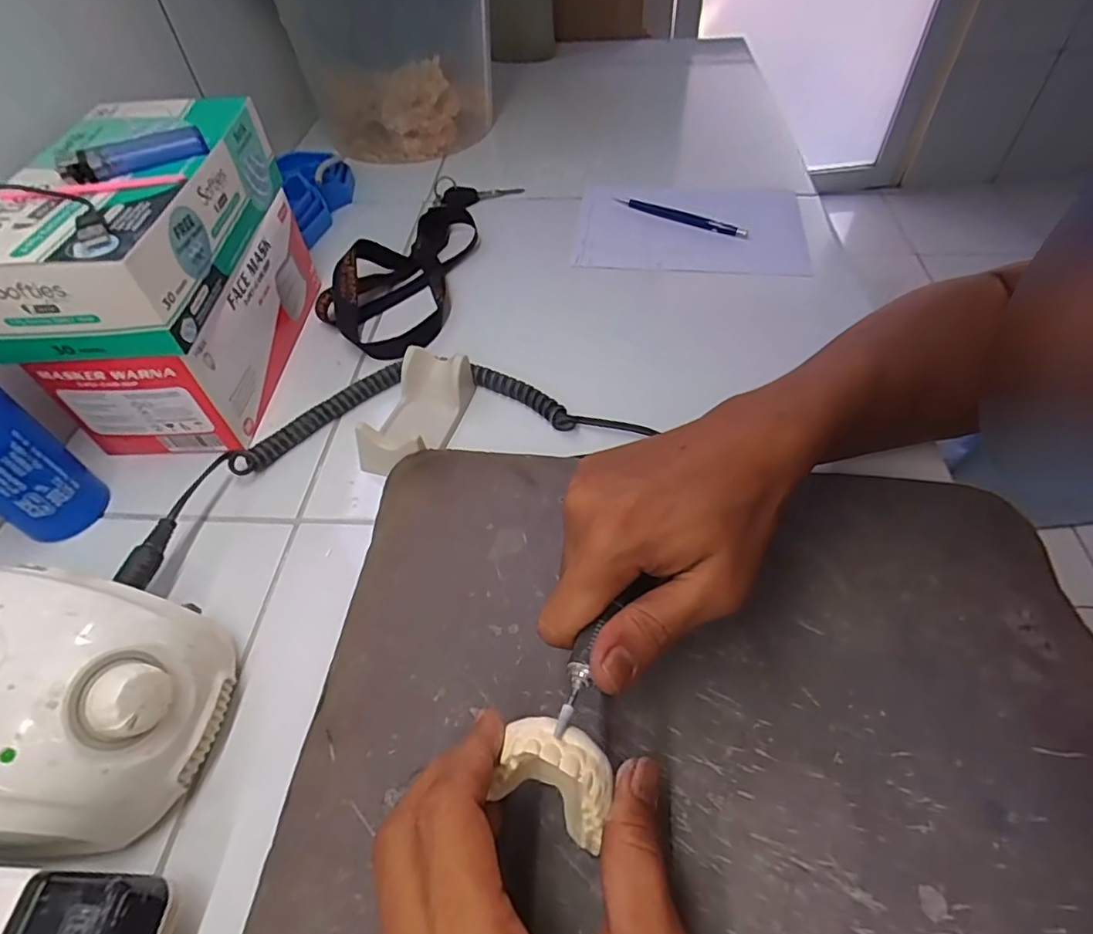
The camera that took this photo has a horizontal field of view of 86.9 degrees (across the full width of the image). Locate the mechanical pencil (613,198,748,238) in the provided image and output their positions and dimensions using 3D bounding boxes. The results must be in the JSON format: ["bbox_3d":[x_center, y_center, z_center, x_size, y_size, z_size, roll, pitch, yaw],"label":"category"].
[{"bbox_3d":[0.128,-0.240,0.553,0.132,0.011,0.010,25,58,22],"label":"mechanical pencil"}]

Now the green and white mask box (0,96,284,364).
[{"bbox_3d":[-0.261,-0.162,0.367,0.110,0.064,0.210,-2,52,3],"label":"green and white mask box"}]

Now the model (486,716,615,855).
[{"bbox_3d":[0.003,0.122,0.227,0.047,0.035,0.021,23,30,13],"label":"model"}]

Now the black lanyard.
[{"bbox_3d":[-0.123,-0.188,0.506,0.101,0.026,0.275,4,52,7],"label":"black lanyard"}]

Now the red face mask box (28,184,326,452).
[{"bbox_3d":[-0.253,-0.111,0.425,0.108,0.081,0.198,-3,52,2],"label":"red face mask box"}]

